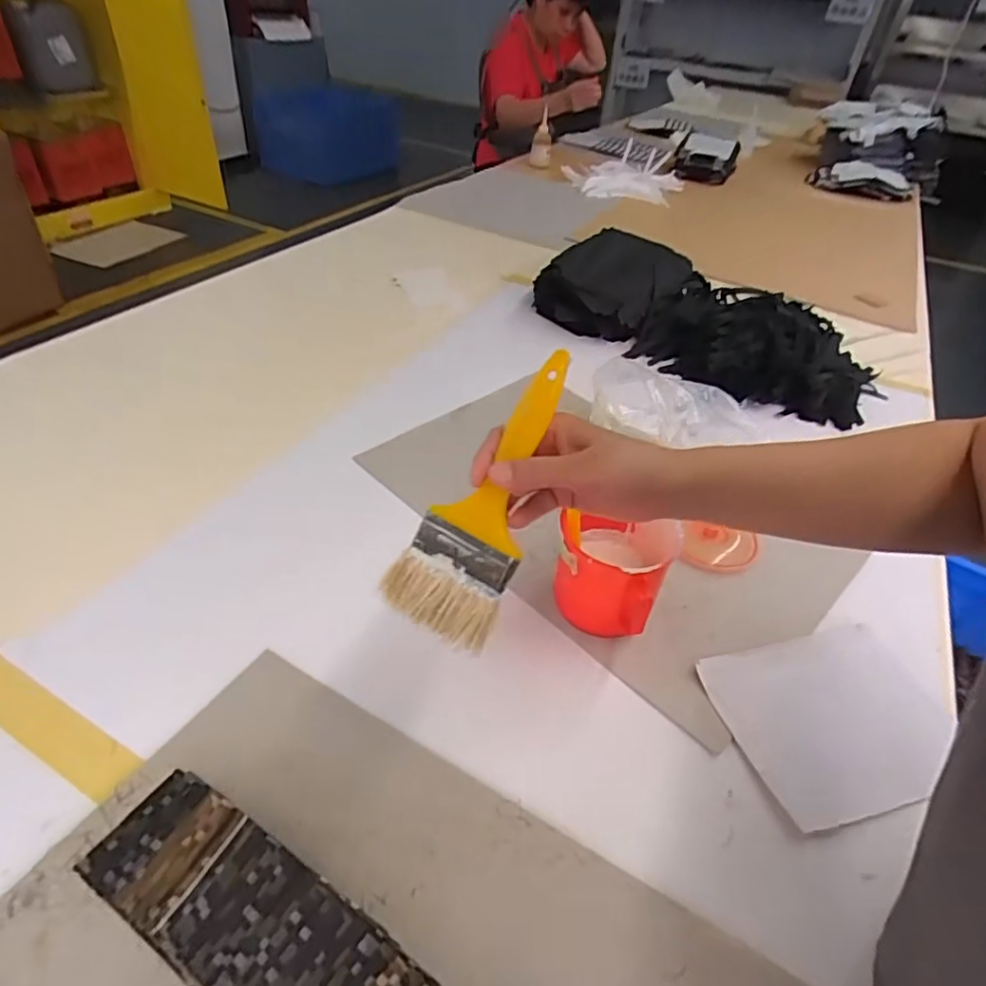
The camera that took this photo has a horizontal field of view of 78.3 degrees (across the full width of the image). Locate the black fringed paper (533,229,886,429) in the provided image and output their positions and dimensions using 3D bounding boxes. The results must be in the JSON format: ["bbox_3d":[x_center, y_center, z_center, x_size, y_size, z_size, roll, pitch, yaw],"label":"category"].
[{"bbox_3d":[0.388,-0.316,1.086,0.580,0.115,0.325,31,47,25],"label":"black fringed paper"}]

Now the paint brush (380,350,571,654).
[{"bbox_3d":[-0.003,-0.001,0.391,0.074,0.010,0.191,25,88,22],"label":"paint brush"}]

